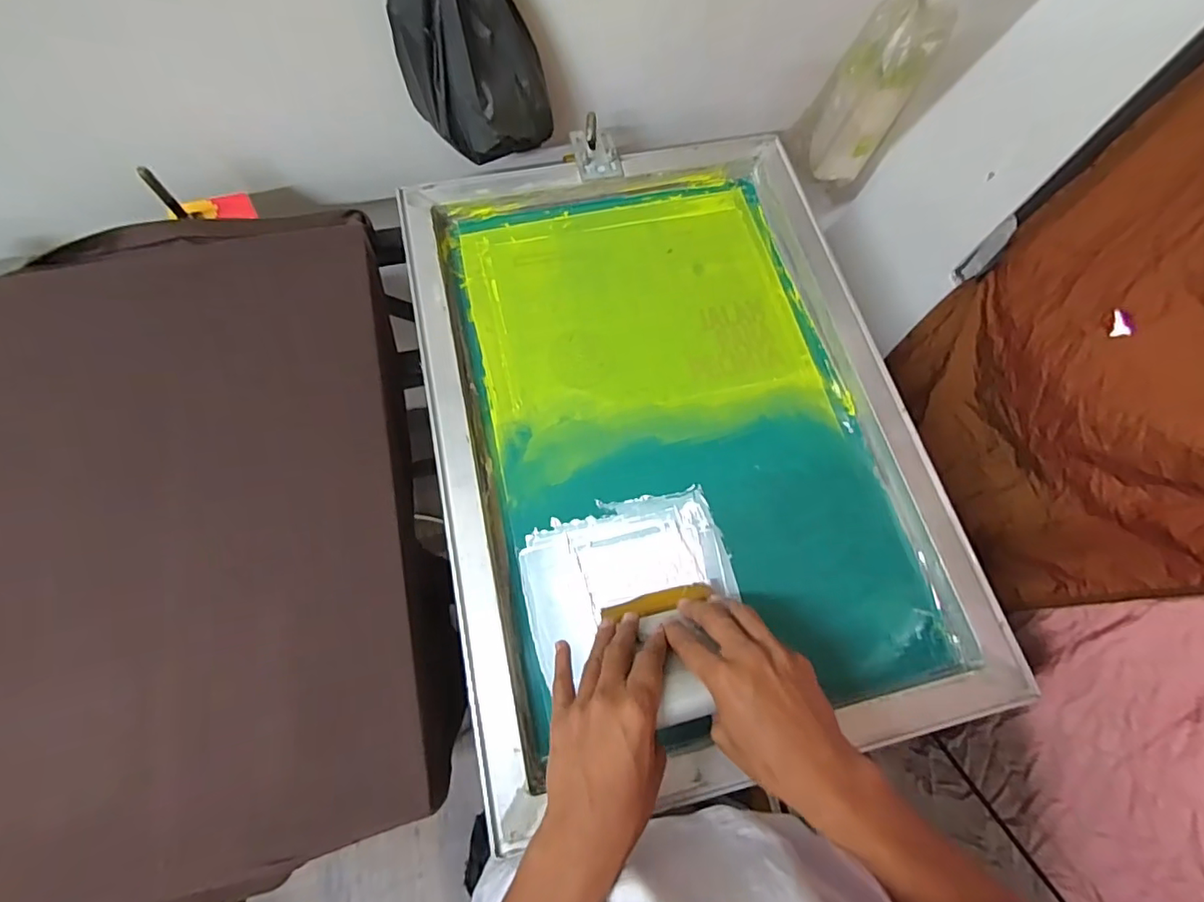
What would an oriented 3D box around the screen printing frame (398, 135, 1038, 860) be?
[{"bbox_3d":[0.069,-0.043,0.564,0.458,0.043,0.650,-12,71,-5],"label":"screen printing frame"}]

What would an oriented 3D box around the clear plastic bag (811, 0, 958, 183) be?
[{"bbox_3d":[0.372,-0.511,0.724,0.106,0.319,0.093,33,75,9],"label":"clear plastic bag"}]

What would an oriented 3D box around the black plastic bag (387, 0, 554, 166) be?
[{"bbox_3d":[-0.133,-0.412,0.570,0.137,0.193,0.105,-30,76,-9],"label":"black plastic bag"}]

